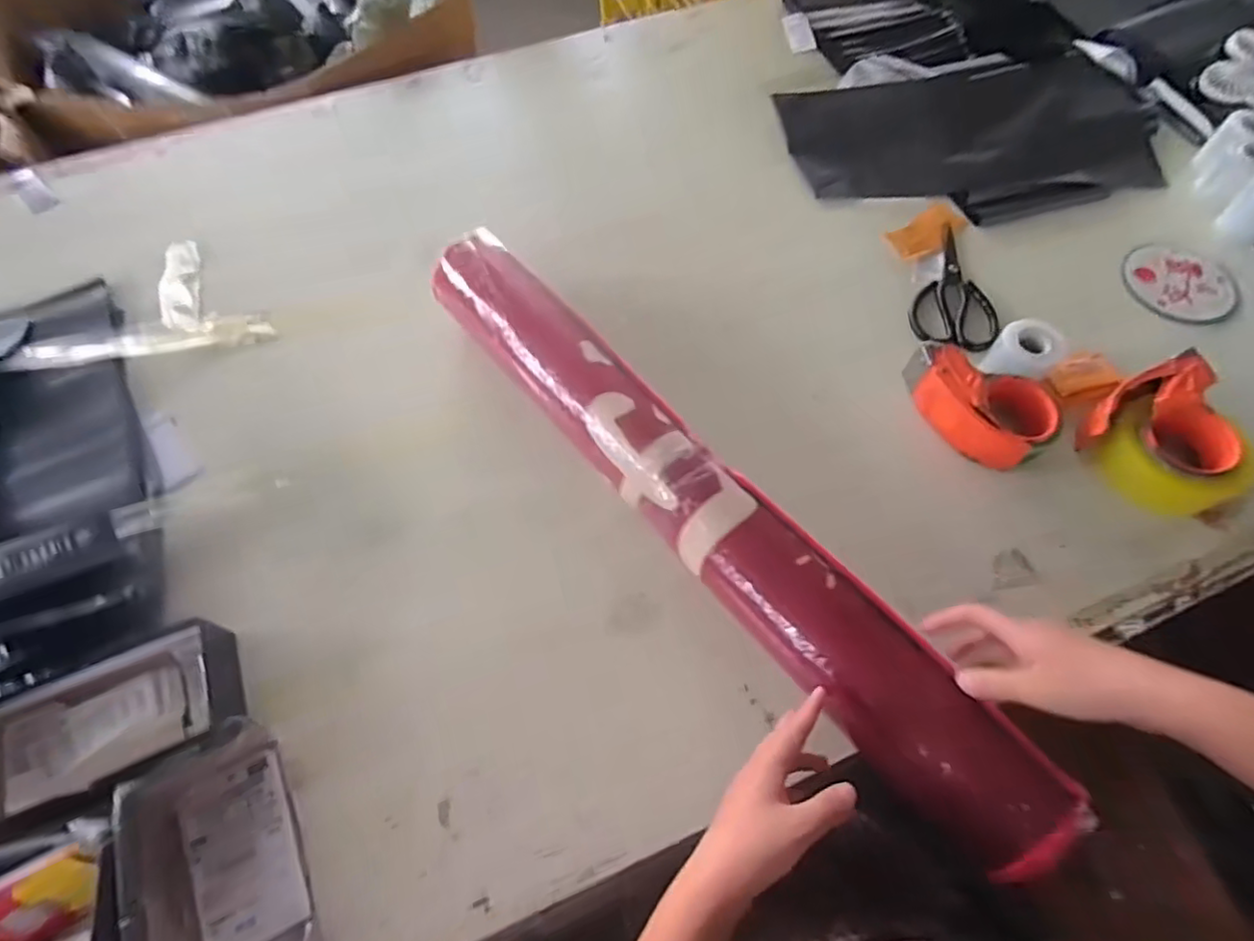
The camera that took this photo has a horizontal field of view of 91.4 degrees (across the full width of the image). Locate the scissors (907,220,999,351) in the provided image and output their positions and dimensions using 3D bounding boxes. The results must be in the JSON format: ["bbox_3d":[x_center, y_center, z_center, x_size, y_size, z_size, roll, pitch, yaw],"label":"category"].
[{"bbox_3d":[0.410,-0.239,0.793,0.110,0.017,0.221,0,62,1],"label":"scissors"}]

